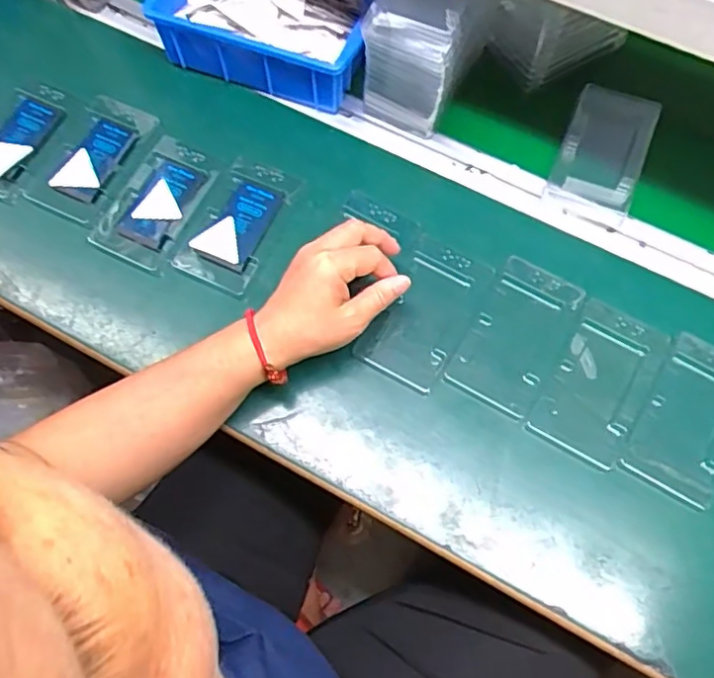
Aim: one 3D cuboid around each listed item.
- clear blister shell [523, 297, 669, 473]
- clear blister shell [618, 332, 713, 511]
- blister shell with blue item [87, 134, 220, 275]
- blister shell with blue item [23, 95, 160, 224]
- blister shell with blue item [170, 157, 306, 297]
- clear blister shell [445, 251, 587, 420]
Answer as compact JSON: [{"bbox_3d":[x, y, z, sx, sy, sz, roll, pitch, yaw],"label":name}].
[{"bbox_3d":[0.199,0.036,0.500,0.074,0.012,0.127,30,71,10],"label":"clear blister shell"},{"bbox_3d":[0.266,0.062,0.490,0.073,0.011,0.128,32,72,11],"label":"clear blister shell"},{"bbox_3d":[-0.184,-0.125,0.558,0.073,0.007,0.120,26,71,9],"label":"blister shell with blue item"},{"bbox_3d":[-0.250,-0.173,0.582,0.074,0.012,0.128,26,71,9],"label":"blister shell with blue item"},{"bbox_3d":[-0.106,-0.105,0.550,0.070,0.008,0.122,25,70,9],"label":"blister shell with blue item"},{"bbox_3d":[0.133,-0.003,0.514,0.071,0.013,0.126,28,71,10],"label":"clear blister shell"}]

